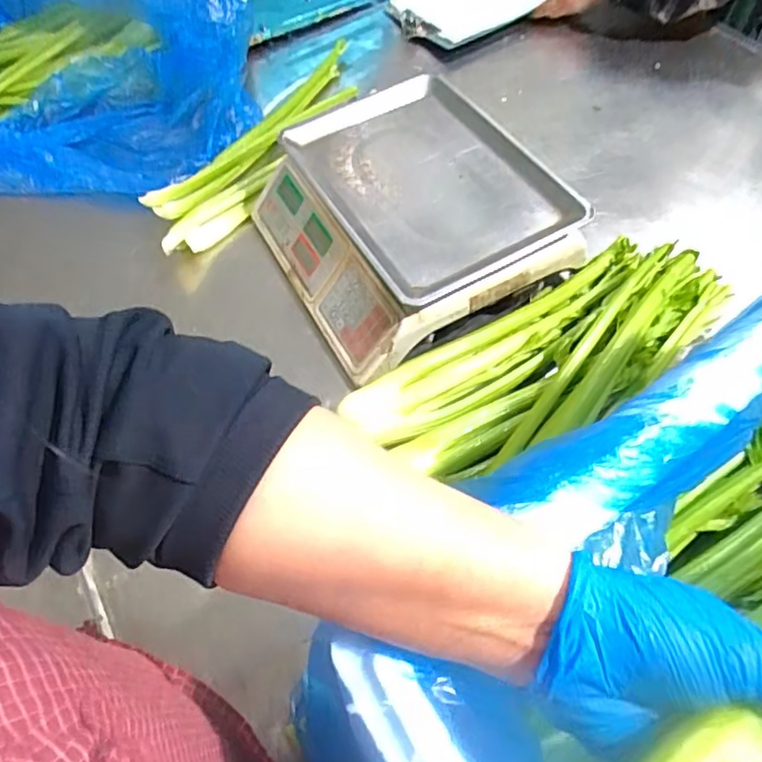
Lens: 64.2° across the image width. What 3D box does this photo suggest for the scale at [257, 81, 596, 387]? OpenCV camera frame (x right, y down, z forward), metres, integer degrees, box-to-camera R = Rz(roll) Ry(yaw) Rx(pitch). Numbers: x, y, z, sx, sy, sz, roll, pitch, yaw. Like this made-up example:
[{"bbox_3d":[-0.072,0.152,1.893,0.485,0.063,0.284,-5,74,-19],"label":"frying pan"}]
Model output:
[{"bbox_3d":[0.033,-0.205,0.747,0.311,0.110,0.334,-25,61,-15],"label":"scale"}]

